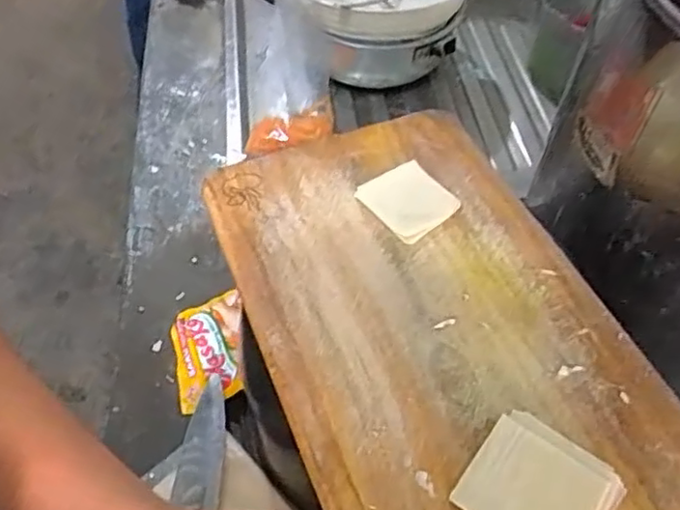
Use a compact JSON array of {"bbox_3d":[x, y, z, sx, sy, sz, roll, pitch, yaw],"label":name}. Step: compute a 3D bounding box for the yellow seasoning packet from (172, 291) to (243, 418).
[{"bbox_3d":[-0.100,0.073,0.504,0.060,0.010,0.083,-20,60,7],"label":"yellow seasoning packet"}]

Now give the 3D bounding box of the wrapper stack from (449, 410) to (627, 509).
[{"bbox_3d":[0.088,0.102,0.290,0.059,0.009,0.057,31,59,22],"label":"wrapper stack"}]

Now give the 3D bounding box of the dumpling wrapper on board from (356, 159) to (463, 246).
[{"bbox_3d":[0.042,-0.034,0.401,0.046,0.006,0.049,-32,58,-22],"label":"dumpling wrapper on board"}]

